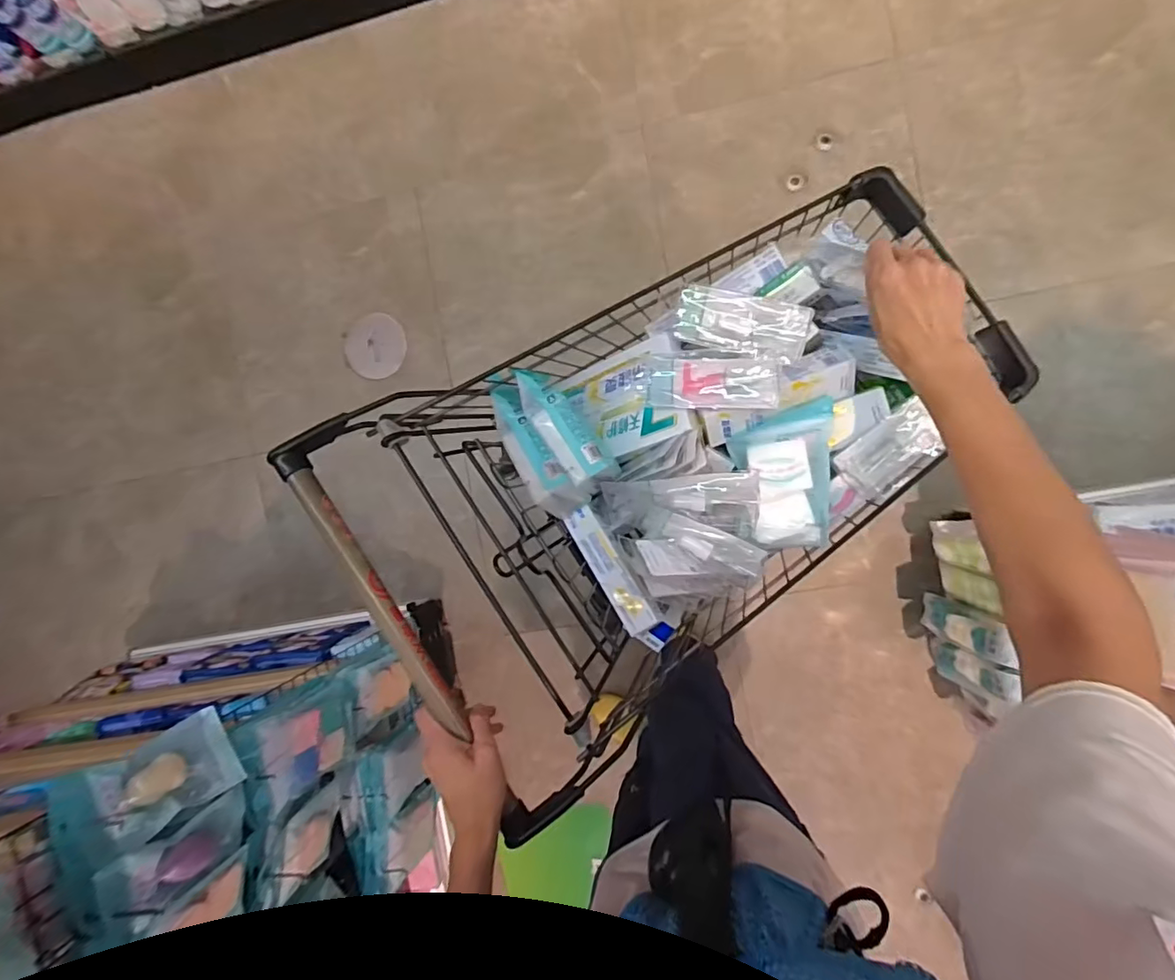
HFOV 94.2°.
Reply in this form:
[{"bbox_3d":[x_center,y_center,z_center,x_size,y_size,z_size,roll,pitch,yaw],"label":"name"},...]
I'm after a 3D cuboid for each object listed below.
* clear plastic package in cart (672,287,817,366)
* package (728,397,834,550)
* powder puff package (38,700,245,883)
[{"bbox_3d":[0.176,-0.193,0.633,0.149,0.032,0.063,18,97,21],"label":"clear plastic package in cart"},{"bbox_3d":[0.248,-0.013,0.669,0.117,0.040,0.163,-12,77,25],"label":"package"},{"bbox_3d":[-0.493,0.336,0.623,0.035,0.172,0.102,-31,83,32],"label":"powder puff package"}]

